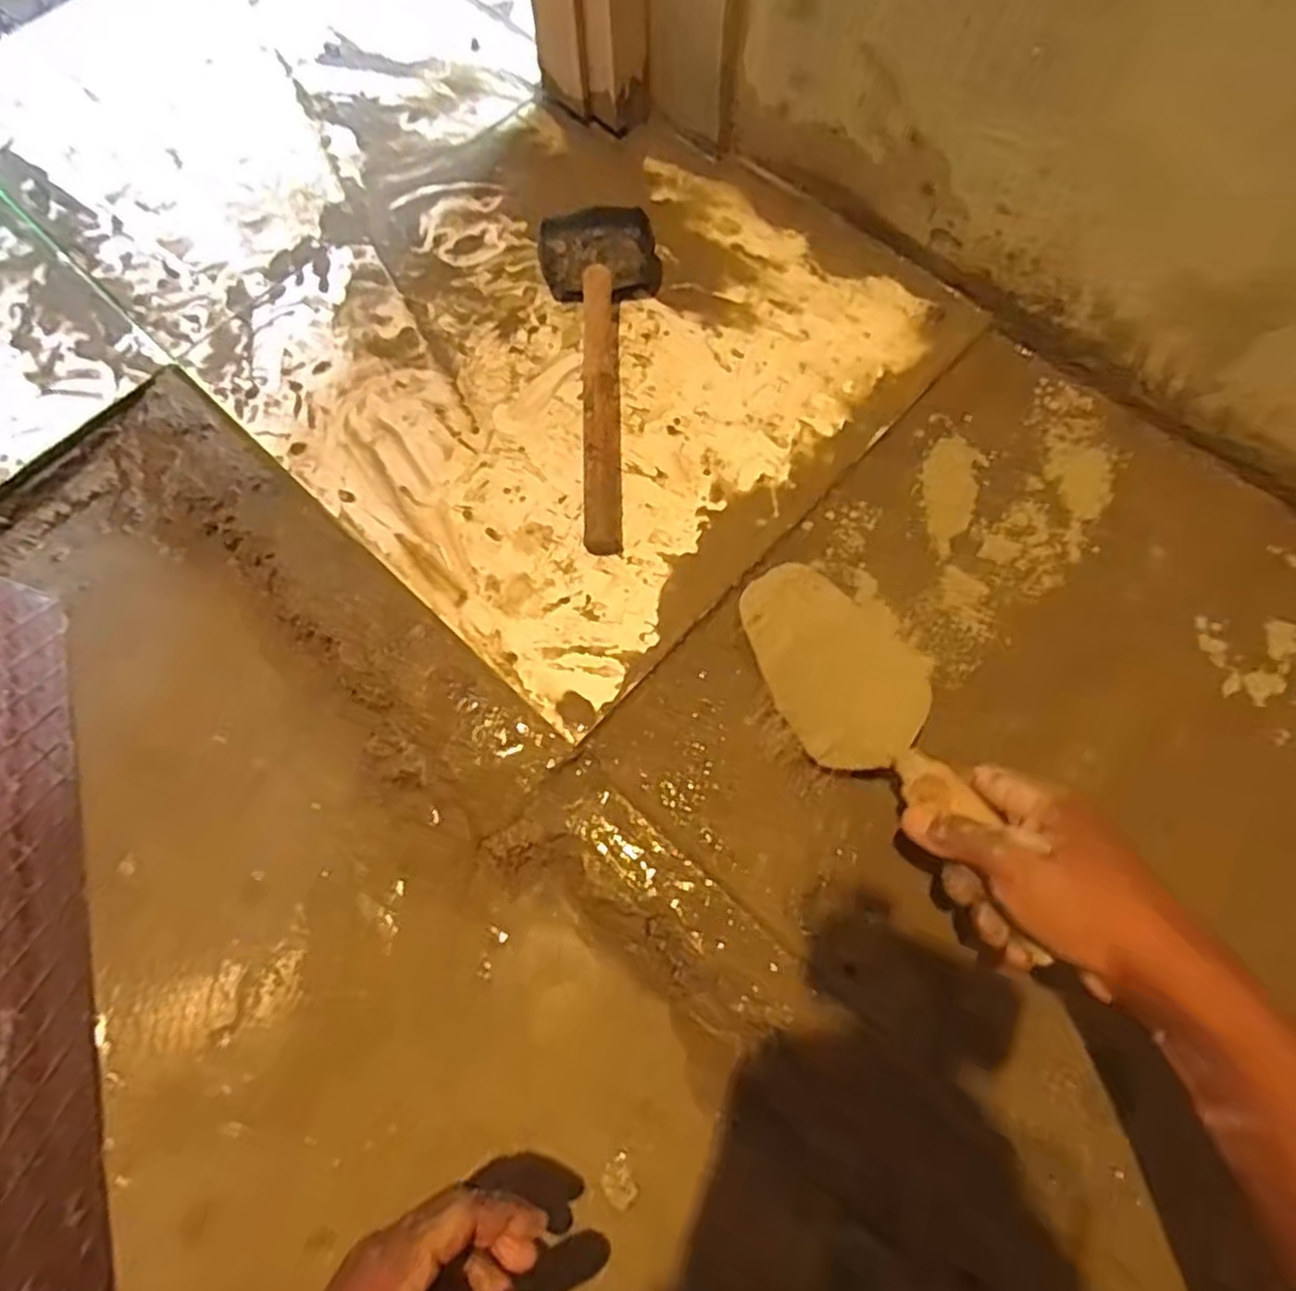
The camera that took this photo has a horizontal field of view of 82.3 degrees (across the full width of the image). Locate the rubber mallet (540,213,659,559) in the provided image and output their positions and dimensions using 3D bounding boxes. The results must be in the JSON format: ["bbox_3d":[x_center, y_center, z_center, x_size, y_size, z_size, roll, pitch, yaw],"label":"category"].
[{"bbox_3d":[-0.033,-0.215,0.593,0.092,0.069,0.280,-3,70,0],"label":"rubber mallet"}]

